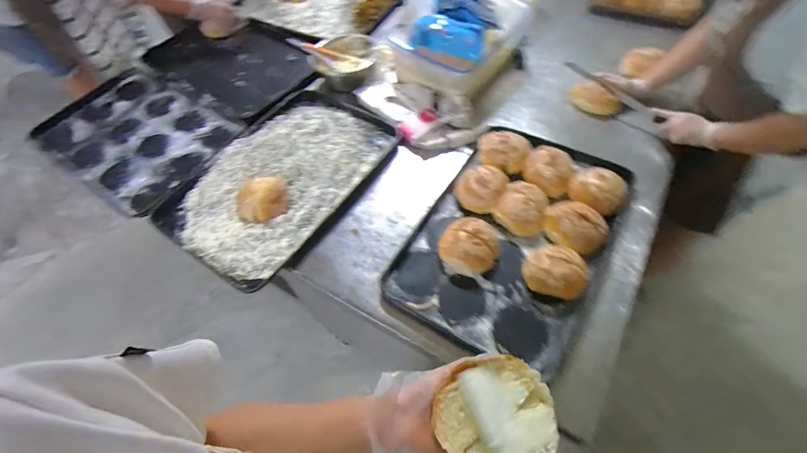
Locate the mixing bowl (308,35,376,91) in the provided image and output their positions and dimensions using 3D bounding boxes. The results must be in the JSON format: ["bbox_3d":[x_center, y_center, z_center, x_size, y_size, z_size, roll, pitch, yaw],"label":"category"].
[{"bbox_3d":[-0.170,-0.524,1.184,0.183,0.063,0.190,-2,58,4],"label":"mixing bowl"}]

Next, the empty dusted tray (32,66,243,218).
[{"bbox_3d":[-0.796,-0.279,1.127,0.595,0.047,0.376,29,65,20],"label":"empty dusted tray"}]

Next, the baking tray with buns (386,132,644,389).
[{"bbox_3d":[0.254,0.003,0.858,0.401,0.079,0.580,27,64,20],"label":"baking tray with buns"}]

